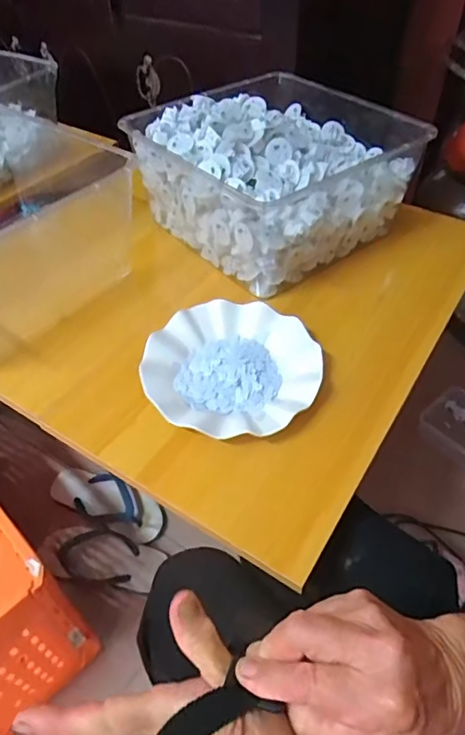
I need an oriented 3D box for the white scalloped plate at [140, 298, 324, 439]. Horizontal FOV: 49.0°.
[{"bbox_3d":[0.000,-0.001,0.541,0.178,0.025,0.181,-1,47,1],"label":"white scalloped plate"}]

